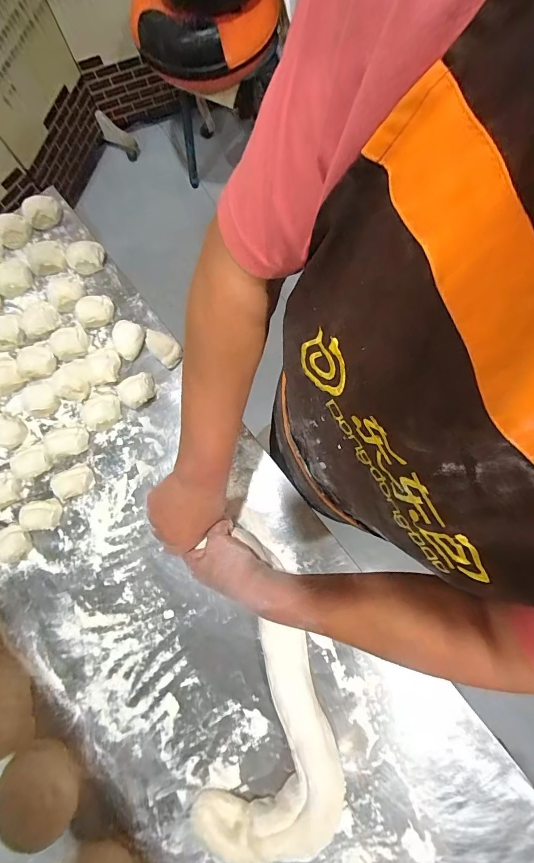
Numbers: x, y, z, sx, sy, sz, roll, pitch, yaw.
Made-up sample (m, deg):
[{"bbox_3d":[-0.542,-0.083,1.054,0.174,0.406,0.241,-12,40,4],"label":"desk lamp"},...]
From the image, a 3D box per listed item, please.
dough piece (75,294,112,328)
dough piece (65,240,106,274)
[{"bbox_3d":[-0.266,-0.187,0.582,0.053,0.029,0.039,-17,81,-2],"label":"dough piece"},{"bbox_3d":[-0.287,-0.276,0.596,0.058,0.037,0.045,-37,82,-6],"label":"dough piece"}]

